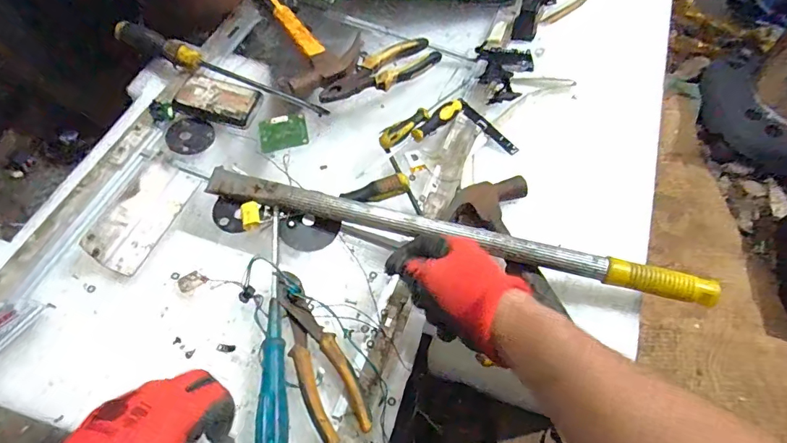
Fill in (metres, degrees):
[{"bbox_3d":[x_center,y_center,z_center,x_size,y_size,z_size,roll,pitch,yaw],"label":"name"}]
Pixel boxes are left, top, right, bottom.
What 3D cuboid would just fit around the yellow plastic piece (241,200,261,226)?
[{"bbox_3d":[-0.157,-0.007,0.496,0.018,0.013,0.027,-12,62,-11],"label":"yellow plastic piece"}]

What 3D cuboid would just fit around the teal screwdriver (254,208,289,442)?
[{"bbox_3d":[-0.114,0.100,0.442,0.026,0.025,0.242,-3,60,-6],"label":"teal screwdriver"}]

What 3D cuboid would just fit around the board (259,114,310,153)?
[{"bbox_3d":[-0.139,-0.111,0.569,0.059,0.005,0.049,-14,62,-12],"label":"board"}]

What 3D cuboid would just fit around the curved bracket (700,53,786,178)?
[{"bbox_3d":[0.841,-0.246,1.063,0.122,0.107,0.395,-6,61,-8],"label":"curved bracket"}]

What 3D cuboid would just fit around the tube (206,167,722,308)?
[{"bbox_3d":[0.054,0.013,0.476,0.531,0.026,0.029,13,60,8],"label":"tube"}]

